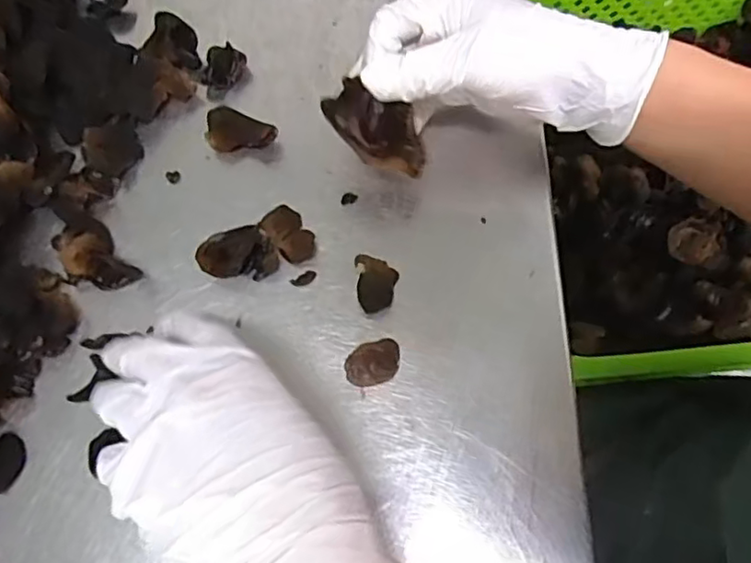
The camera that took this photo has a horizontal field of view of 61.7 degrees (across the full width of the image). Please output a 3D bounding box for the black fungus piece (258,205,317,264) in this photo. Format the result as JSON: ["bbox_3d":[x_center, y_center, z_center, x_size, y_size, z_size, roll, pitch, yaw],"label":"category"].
[{"bbox_3d":[-0.052,-0.029,0.378,0.025,0.012,0.037,-41,75,-11],"label":"black fungus piece"}]

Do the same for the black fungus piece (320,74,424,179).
[{"bbox_3d":[0.001,-0.084,0.354,0.063,0.018,0.036,27,83,-21],"label":"black fungus piece"}]

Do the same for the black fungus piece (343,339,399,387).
[{"bbox_3d":[-0.001,0.046,0.351,0.032,0.011,0.021,-22,72,-6],"label":"black fungus piece"}]

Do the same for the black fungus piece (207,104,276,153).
[{"bbox_3d":[-0.087,-0.092,0.400,0.045,0.017,0.028,26,74,10],"label":"black fungus piece"}]

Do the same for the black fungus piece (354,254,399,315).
[{"bbox_3d":[0.001,0.001,0.365,0.023,0.014,0.034,-6,72,0],"label":"black fungus piece"}]

